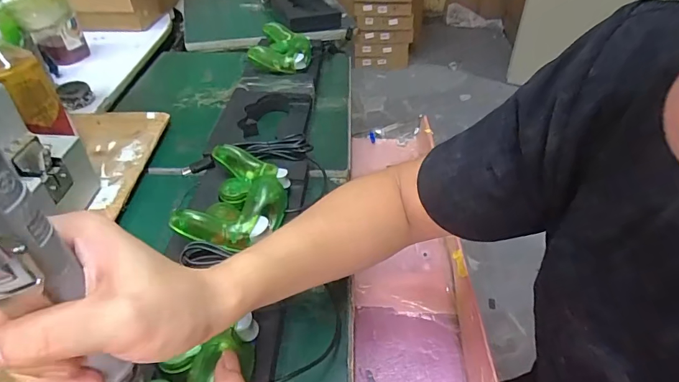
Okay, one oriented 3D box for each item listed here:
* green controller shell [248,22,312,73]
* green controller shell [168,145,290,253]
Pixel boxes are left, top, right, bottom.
[{"bbox_3d":[-0.102,-0.262,0.777,0.102,0.049,0.138,5,40,1],"label":"green controller shell"},{"bbox_3d":[-0.111,0.005,0.466,0.099,0.036,0.133,6,40,2],"label":"green controller shell"}]

